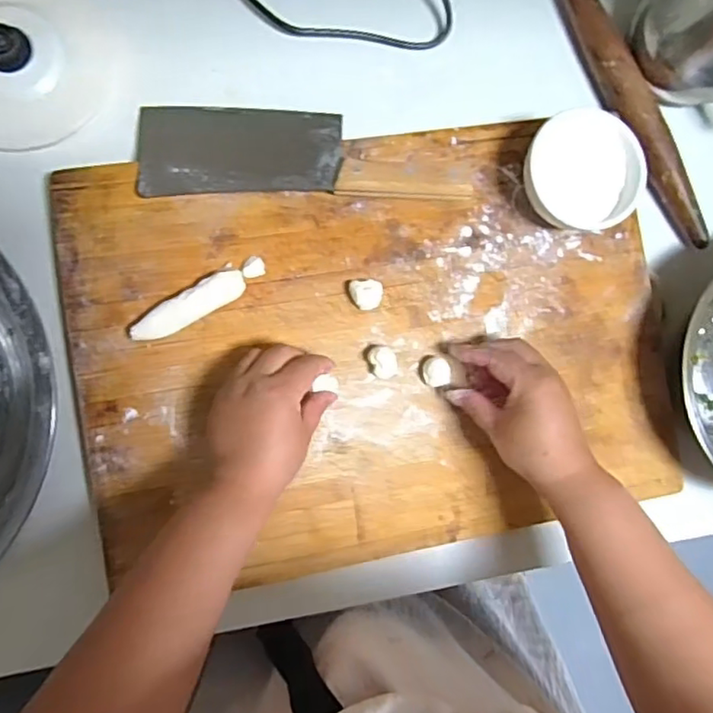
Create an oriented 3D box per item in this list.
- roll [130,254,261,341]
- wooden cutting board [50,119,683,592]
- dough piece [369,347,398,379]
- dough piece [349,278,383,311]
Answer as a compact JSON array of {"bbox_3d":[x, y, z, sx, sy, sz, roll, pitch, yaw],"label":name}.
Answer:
[{"bbox_3d":[-0.125,-0.044,0.486,0.115,0.020,0.026,-32,92,-8],"label":"roll"},{"bbox_3d":[0.027,-0.009,0.507,0.492,0.034,0.346,-8,86,-9],"label":"wooden cutting board"},{"bbox_3d":[0.023,0.006,0.503,0.025,0.018,0.025,0,87,-8],"label":"dough piece"},{"bbox_3d":[0.009,-0.052,0.503,0.026,0.025,0.026,0,87,-8],"label":"dough piece"}]

